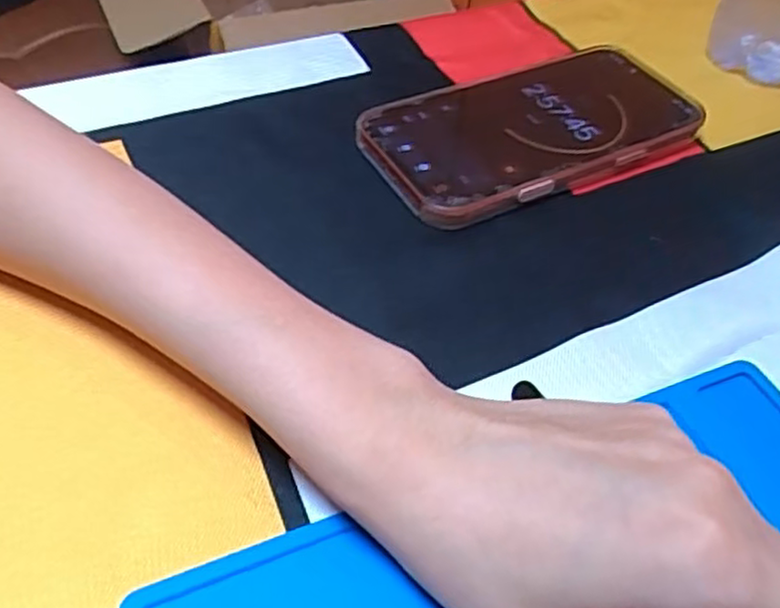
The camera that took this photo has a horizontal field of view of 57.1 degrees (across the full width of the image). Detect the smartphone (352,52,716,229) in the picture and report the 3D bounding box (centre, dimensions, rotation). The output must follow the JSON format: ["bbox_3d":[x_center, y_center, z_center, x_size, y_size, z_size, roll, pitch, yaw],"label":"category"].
[{"bbox_3d":[0.069,-0.087,0.351,0.160,0.014,0.082,-22,53,-21],"label":"smartphone"}]

